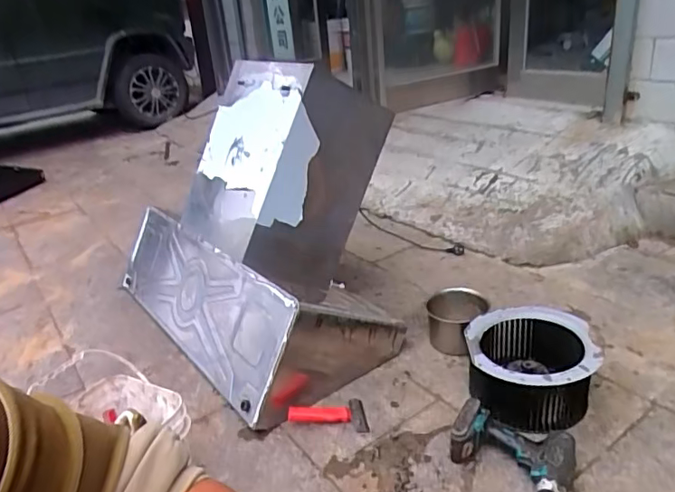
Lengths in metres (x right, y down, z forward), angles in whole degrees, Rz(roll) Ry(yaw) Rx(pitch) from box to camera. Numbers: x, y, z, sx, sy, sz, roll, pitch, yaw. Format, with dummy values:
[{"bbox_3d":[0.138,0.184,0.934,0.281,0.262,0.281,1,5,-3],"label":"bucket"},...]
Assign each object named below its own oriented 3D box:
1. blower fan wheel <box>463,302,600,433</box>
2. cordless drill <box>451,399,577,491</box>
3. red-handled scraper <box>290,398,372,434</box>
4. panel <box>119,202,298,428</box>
[{"bbox_3d":[0.390,0.249,1.106,0.234,0.150,0.252,-5,24,2],"label":"blower fan wheel"},{"bbox_3d":[0.286,0.382,0.924,0.207,0.069,0.248,11,29,33],"label":"cordless drill"},{"bbox_3d":[-0.021,0.352,1.112,0.162,0.030,0.085,5,23,-10],"label":"red-handled scraper"},{"bbox_3d":[-0.386,0.115,1.388,0.020,0.268,0.842,20,1,-38],"label":"panel"}]

